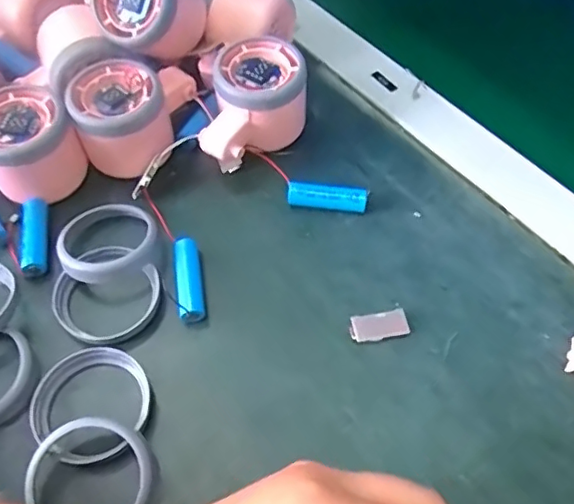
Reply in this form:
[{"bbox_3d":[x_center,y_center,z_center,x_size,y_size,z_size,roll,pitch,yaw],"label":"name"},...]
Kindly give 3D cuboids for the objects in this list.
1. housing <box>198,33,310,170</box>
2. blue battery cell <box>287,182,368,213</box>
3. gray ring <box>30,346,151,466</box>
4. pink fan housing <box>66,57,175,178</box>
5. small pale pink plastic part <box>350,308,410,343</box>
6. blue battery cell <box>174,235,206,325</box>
[{"bbox_3d":[-0.025,-0.095,0.373,0.084,0.051,0.058,-38,64,-19],"label":"housing"},{"bbox_3d":[0.025,-0.033,0.359,0.048,0.014,0.012,8,59,7],"label":"blue battery cell"},{"bbox_3d":[-0.100,0.079,0.295,0.057,0.012,0.058,-1,58,1],"label":"gray ring"},{"bbox_3d":[-0.102,-0.079,0.365,0.056,0.053,0.066,-18,59,-9],"label":"pink fan housing"},{"bbox_3d":[0.051,0.041,0.319,0.032,0.004,0.016,-11,58,-5],"label":"small pale pink plastic part"},{"bbox_3d":[-0.057,0.015,0.331,0.014,0.013,0.050,-10,58,-4],"label":"blue battery cell"}]

